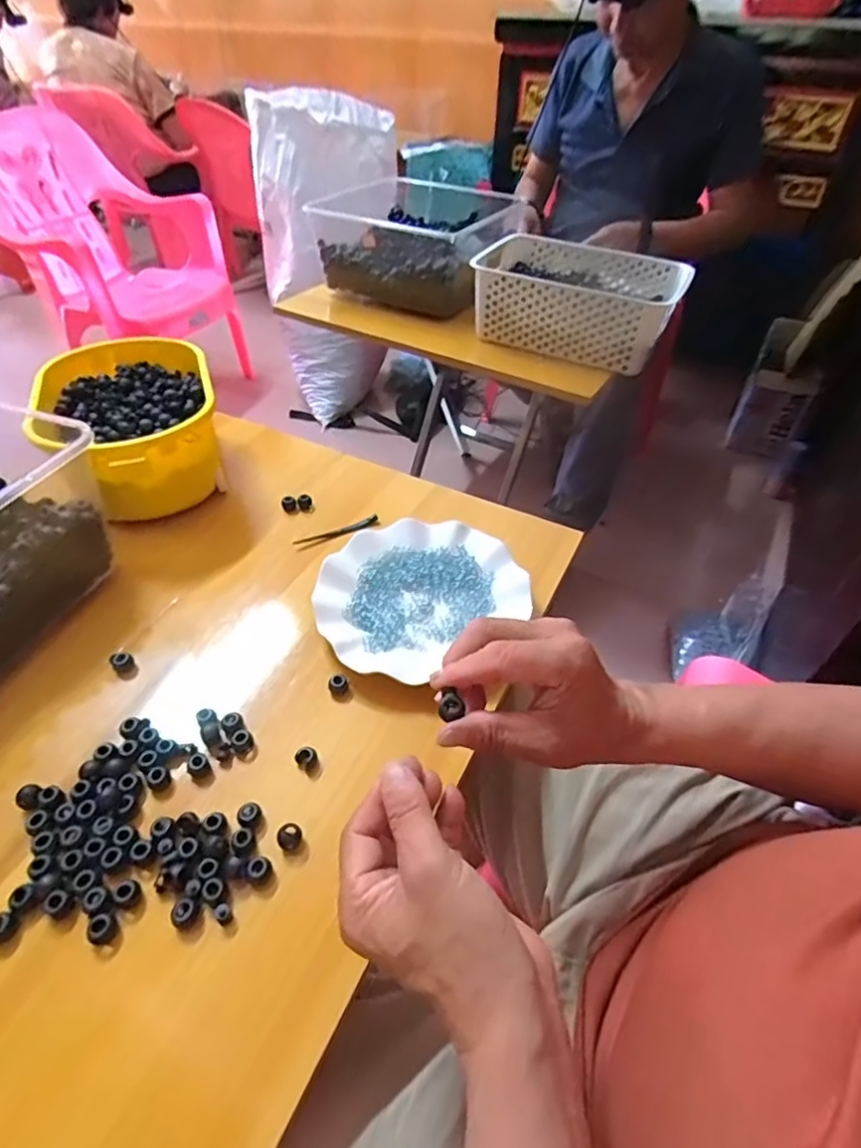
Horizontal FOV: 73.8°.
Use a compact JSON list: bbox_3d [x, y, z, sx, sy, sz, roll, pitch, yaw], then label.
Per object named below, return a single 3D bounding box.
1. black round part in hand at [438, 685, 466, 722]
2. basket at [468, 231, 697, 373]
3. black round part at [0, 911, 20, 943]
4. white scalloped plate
[{"bbox_3d":[0.012,0.073,0.320,0.014,0.007,0.015,5,45,3],"label":"black round part in hand"},{"bbox_3d":[0.231,-0.441,0.924,0.307,0.111,0.230,22,48,19],"label":"basket"},{"bbox_3d":[-0.245,0.202,0.327,0.016,0.007,0.015,1,45,-1],"label":"black round part"},{"bbox_3d":[-0.015,0.014,0.511,0.181,0.023,0.154,-27,51,-26],"label":"white scalloped plate"}]

